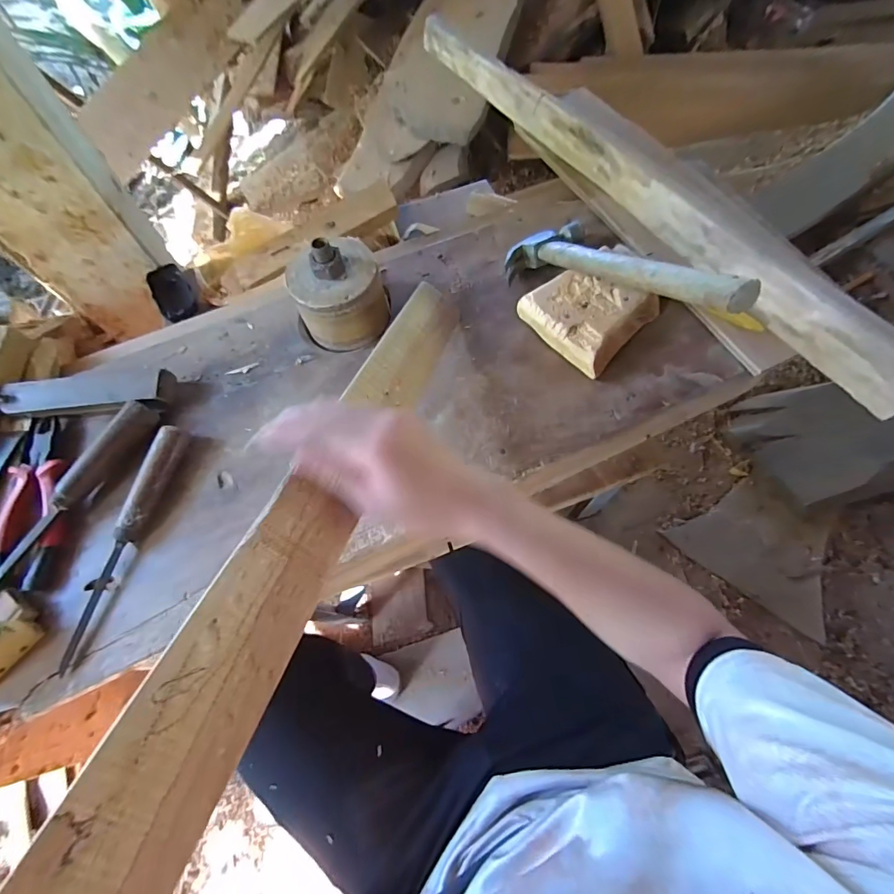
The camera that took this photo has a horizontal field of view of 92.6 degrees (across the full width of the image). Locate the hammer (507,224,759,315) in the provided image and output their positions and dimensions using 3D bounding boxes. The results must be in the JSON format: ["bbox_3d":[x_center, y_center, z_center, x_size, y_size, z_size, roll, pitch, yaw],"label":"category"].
[{"bbox_3d":[0.168,-0.178,0.426,0.101,0.028,0.286,-28,39,-10],"label":"hammer"}]

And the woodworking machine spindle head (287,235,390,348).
[{"bbox_3d":[-0.123,-0.177,0.487,0.098,0.108,0.091,-1,66,1],"label":"woodworking machine spindle head"}]

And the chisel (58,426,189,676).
[{"bbox_3d":[-0.316,0.086,0.415,0.023,0.029,0.230,14,67,8],"label":"chisel"}]

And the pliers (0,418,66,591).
[{"bbox_3d":[-0.429,0.051,0.444,0.068,0.016,0.185,-9,66,-2],"label":"pliers"}]

